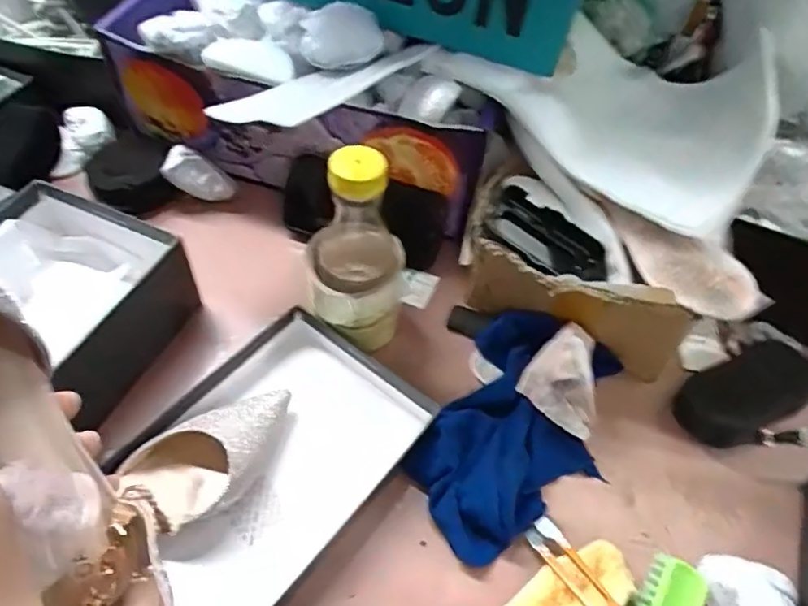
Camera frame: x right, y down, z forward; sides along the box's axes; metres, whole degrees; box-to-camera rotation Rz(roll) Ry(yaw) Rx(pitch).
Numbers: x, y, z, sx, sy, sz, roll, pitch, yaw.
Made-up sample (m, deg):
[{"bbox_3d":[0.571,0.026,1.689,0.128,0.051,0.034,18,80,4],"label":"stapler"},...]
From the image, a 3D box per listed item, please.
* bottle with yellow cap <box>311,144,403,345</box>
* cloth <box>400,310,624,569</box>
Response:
[{"bbox_3d":[-0.039,-0.038,0.498,0.074,0.207,0.074,2,53,-2],"label":"bottle with yellow cap"},{"bbox_3d":[0.097,0.097,0.486,0.131,0.064,0.220,25,56,15],"label":"cloth"}]

